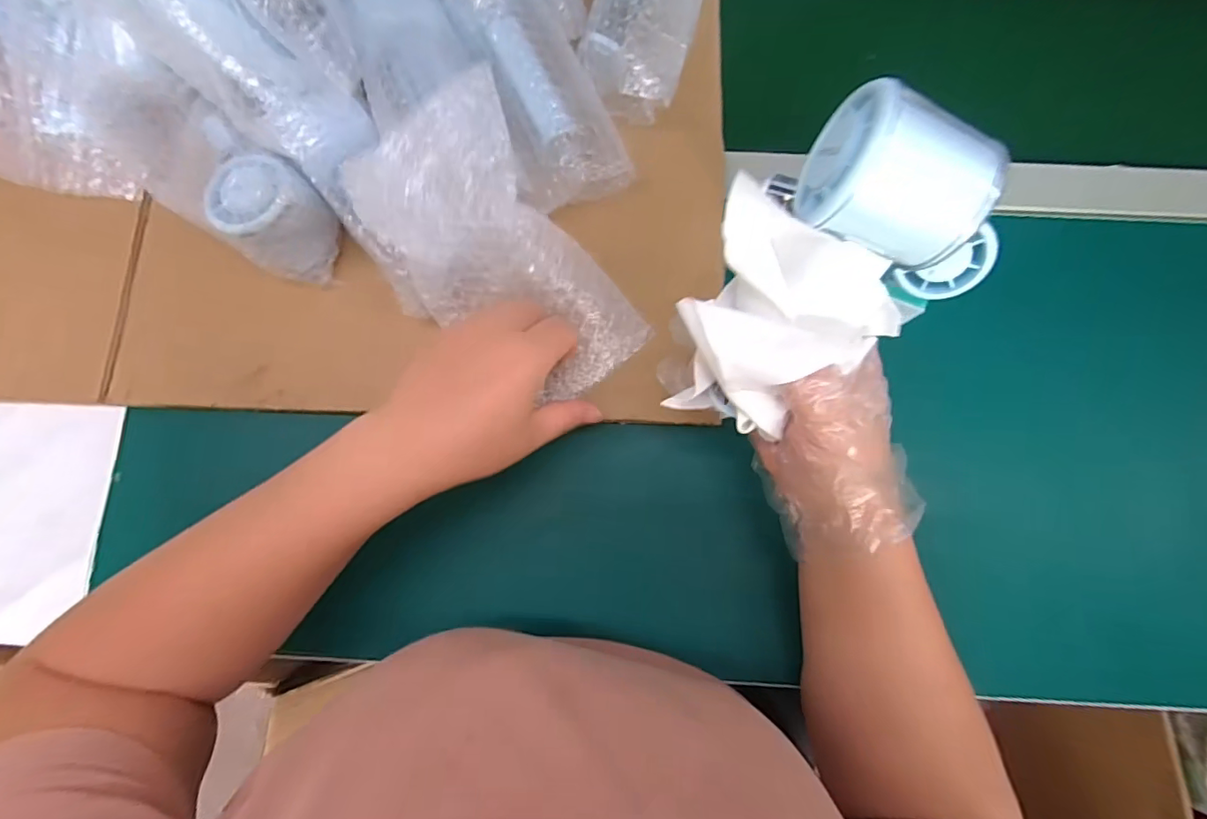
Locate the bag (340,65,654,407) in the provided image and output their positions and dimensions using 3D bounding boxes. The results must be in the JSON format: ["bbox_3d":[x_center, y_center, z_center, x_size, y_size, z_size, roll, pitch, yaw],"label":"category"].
[{"bbox_3d":[-0.069,-0.090,0.348,0.120,0.053,0.197,-36,116,-4],"label":"bag"}]

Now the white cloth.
[{"bbox_3d":[0.079,-0.036,0.239,0.087,0.061,0.081,24,81,5],"label":"white cloth"}]

